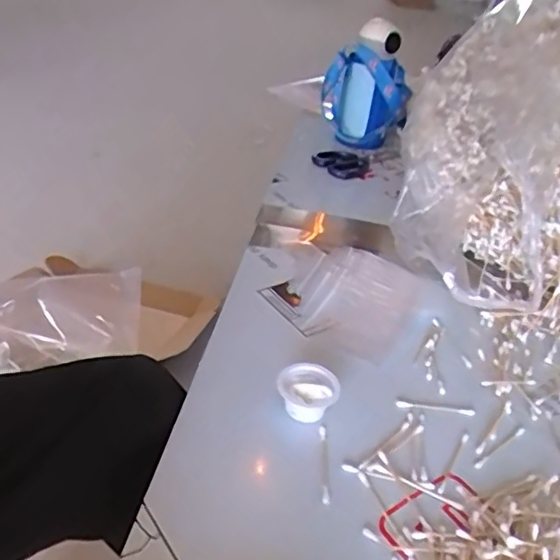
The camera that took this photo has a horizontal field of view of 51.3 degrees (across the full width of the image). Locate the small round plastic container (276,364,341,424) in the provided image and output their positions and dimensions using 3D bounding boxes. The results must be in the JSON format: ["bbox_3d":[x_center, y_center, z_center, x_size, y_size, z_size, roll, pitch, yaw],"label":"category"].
[{"bbox_3d":[0.025,0.103,0.524,0.050,0.031,0.047,4,35,-3],"label":"small round plastic container"}]

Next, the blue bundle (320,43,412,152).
[{"bbox_3d":[0.154,-0.327,1.062,0.155,0.161,0.101,9,34,2],"label":"blue bundle"}]

